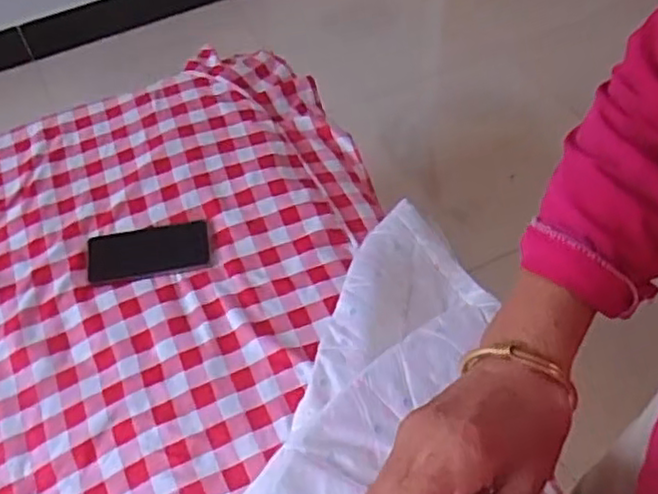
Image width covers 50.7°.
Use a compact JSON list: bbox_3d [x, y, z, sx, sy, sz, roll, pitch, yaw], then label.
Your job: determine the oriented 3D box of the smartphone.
[{"bbox_3d":[-0.242,0.005,0.934,0.158,0.013,0.072,-8,54,-4],"label":"smartphone"}]

